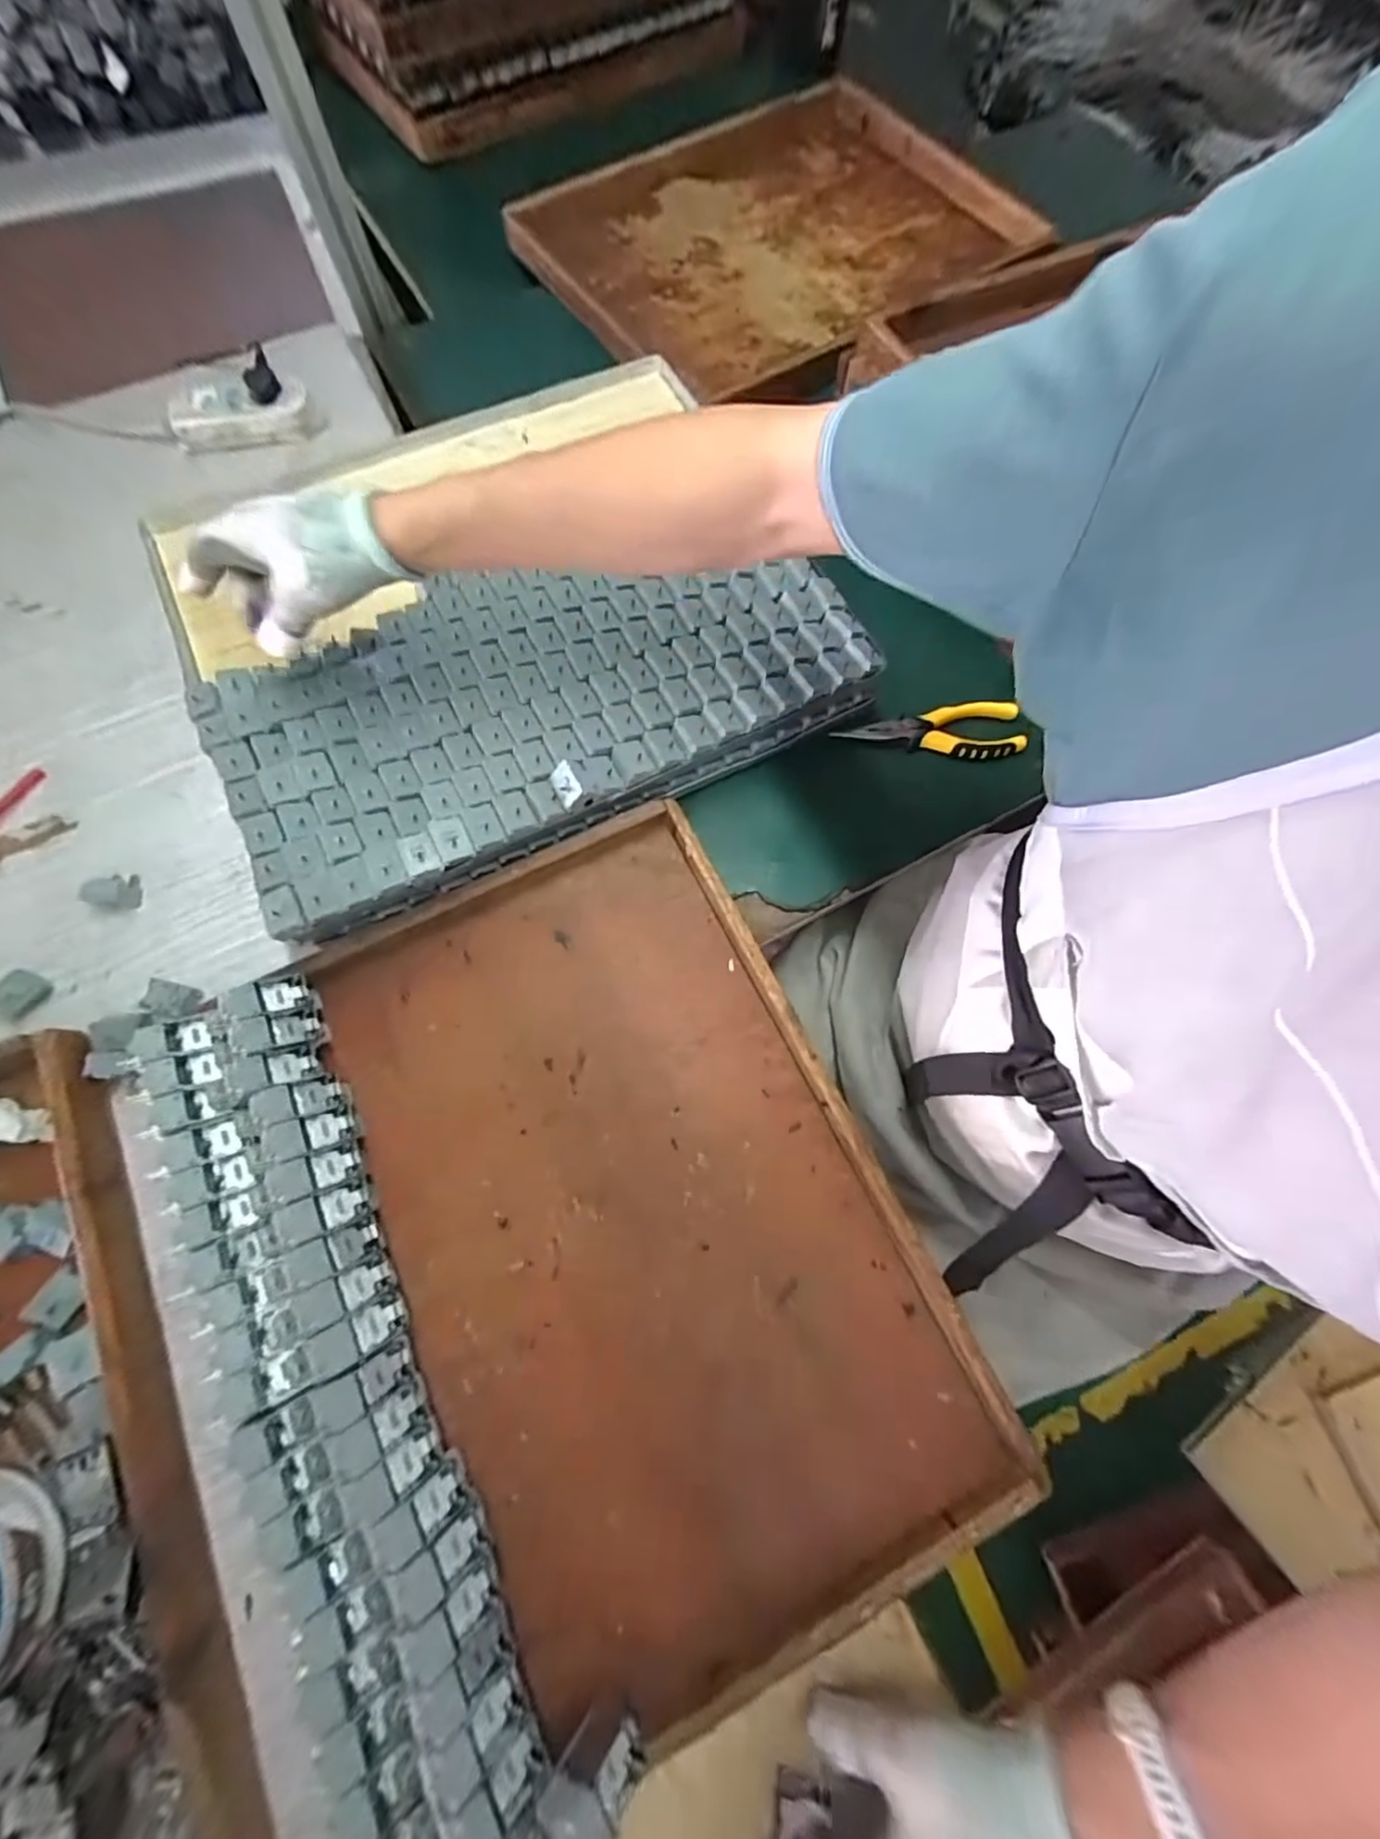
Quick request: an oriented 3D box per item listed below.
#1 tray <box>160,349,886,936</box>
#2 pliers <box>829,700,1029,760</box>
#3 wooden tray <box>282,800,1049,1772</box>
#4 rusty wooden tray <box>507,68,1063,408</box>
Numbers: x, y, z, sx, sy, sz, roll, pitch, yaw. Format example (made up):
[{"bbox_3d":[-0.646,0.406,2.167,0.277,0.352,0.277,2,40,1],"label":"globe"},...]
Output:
[{"bbox_3d":[-0.139,-0.226,0.489,0.467,0.062,0.343,-29,76,-8],"label":"tray"},{"bbox_3d":[0.205,-0.157,0.516,0.150,0.009,0.051,-5,74,-1],"label":"pliers"},{"bbox_3d":[-0.039,0.182,0.407,0.303,0.030,0.489,-26,75,-8],"label":"wooden tray"},{"bbox_3d":[0.110,-0.774,0.697,0.534,0.047,0.385,-36,77,-10],"label":"rusty wooden tray"}]

